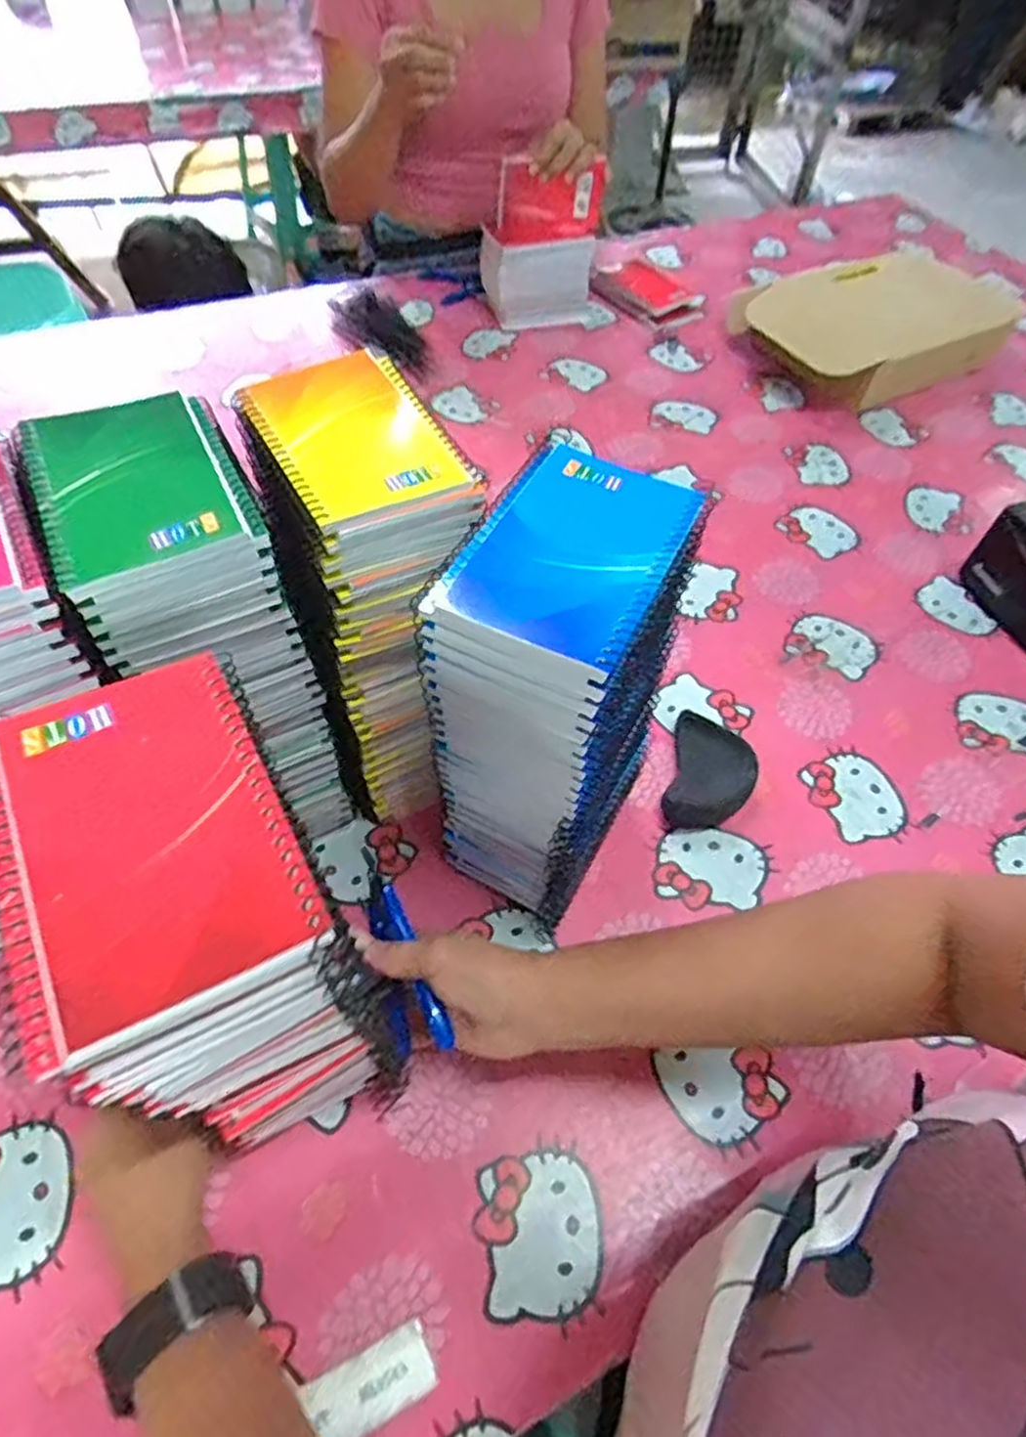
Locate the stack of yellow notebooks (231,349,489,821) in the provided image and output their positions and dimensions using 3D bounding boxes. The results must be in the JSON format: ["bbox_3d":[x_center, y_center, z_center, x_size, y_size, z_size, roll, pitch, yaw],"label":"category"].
[{"bbox_3d":[-0.088,-0.065,0.502,0.102,0.286,0.150,-17,57,-15],"label":"stack of yellow notebooks"}]

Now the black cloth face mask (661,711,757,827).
[{"bbox_3d":[0.160,0.045,0.592,0.065,0.026,0.090,14,55,7],"label":"black cloth face mask"}]

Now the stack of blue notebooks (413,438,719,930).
[{"bbox_3d":[0.023,0.003,0.454,0.101,0.286,0.132,22,56,13],"label":"stack of blue notebooks"}]

